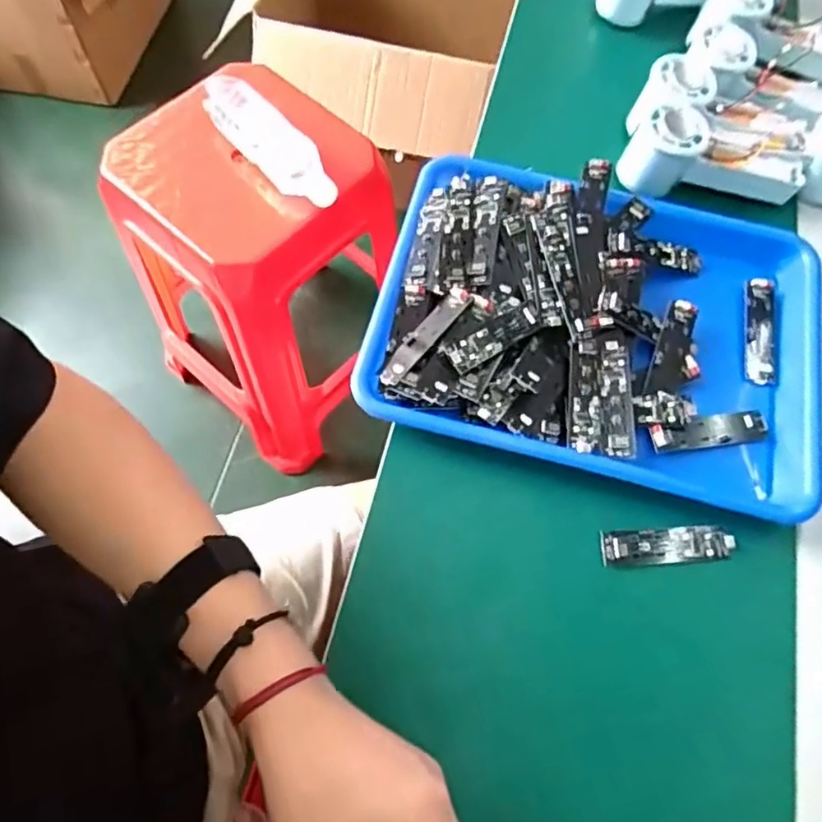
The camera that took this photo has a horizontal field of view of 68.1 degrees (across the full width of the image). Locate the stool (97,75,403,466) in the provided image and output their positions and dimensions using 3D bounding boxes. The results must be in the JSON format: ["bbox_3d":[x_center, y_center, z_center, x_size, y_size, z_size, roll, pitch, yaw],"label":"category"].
[{"bbox_3d":[-0.237,-0.207,0.999,0.355,0.526,0.325,36,69,13],"label":"stool"}]

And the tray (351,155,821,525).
[{"bbox_3d":[0.151,-0.070,0.468,0.349,0.044,0.260,13,66,3],"label":"tray"}]

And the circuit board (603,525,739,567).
[{"bbox_3d":[0.177,0.093,0.418,0.091,0.006,0.024,-2,66,-3],"label":"circuit board"}]

